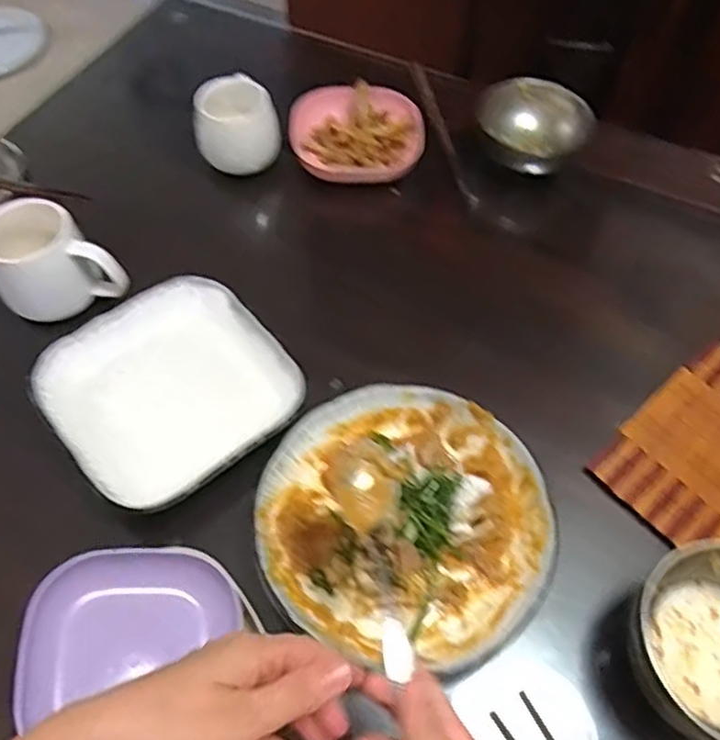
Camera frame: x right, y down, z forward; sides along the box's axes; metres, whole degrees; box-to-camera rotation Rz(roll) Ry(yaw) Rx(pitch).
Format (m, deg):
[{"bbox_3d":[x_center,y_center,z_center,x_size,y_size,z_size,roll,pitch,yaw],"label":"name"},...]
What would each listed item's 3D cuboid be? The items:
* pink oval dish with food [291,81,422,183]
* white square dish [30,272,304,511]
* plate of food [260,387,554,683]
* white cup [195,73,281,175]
[{"bbox_3d":[-0.002,-0.281,0.813,0.155,0.033,0.147,18,59,11],"label":"pink oval dish with food"},{"bbox_3d":[-0.169,0.015,0.621,0.196,0.031,0.200,-36,64,-20],"label":"white square dish"},{"bbox_3d":[0.035,0.111,0.538,0.211,0.053,0.212,0,58,0],"label":"plate of food"},{"bbox_3d":[-0.139,-0.278,0.791,0.087,0.092,0.095,0,58,0],"label":"white cup"}]

